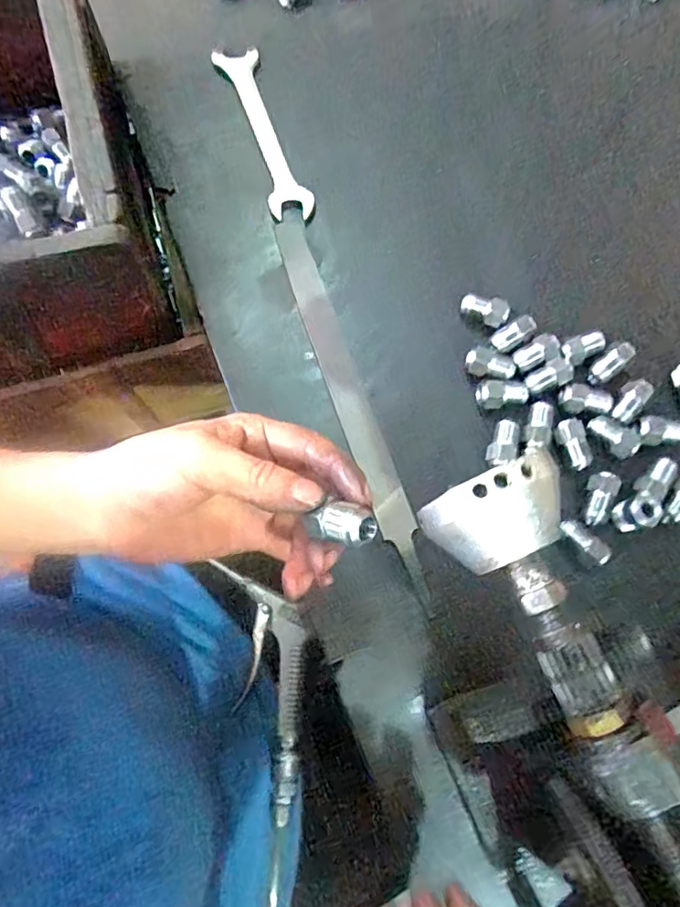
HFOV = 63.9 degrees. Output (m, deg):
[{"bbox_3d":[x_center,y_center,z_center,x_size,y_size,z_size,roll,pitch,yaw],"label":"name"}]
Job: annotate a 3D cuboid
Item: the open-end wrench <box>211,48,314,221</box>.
[{"bbox_3d":[-0.062,-0.259,0.435,0.034,0.006,0.168,-18,77,-6],"label":"open-end wrench"}]

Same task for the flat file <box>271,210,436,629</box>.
[{"bbox_3d":[0.006,-0.042,0.382,0.025,0.004,0.296,-18,76,-4],"label":"flat file"}]

